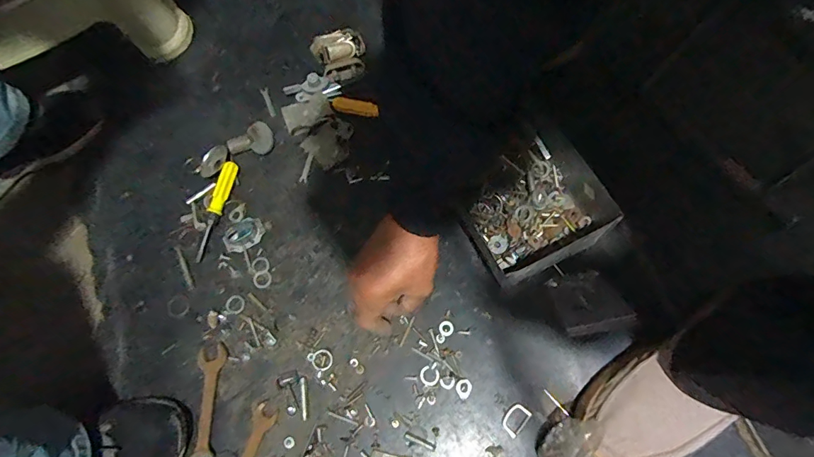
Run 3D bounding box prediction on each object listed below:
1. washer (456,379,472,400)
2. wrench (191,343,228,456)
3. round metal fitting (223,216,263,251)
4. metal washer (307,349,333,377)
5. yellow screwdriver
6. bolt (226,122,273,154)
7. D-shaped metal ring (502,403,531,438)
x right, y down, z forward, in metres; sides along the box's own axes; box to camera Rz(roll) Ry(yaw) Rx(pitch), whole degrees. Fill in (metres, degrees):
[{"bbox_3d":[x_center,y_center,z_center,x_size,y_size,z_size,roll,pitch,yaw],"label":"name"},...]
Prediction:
[{"bbox_3d":[0.061,0.171,0.473,0.016,0.004,0.019,30,74,14],"label":"washer"},{"bbox_3d":[-0.215,0.193,0.479,0.031,0.004,0.127,-6,69,2],"label":"wrench"},{"bbox_3d":[-0.202,0.007,0.548,0.048,0.006,0.036,-39,73,-15],"label":"round metal fitting"},{"bbox_3d":[-0.095,0.147,0.492,0.024,0.004,0.027,-34,71,-9],"label":"metal washer"},{"bbox_3d":[-0.241,-0.025,0.554,0.020,0.014,0.130,12,71,8],"label":"yellow screwdriver"},{"bbox_3d":[-0.208,-0.114,0.591,0.058,0.018,0.046,-28,70,-6],"label":"bolt"},{"bbox_3d":[0.114,0.200,0.464,0.023,0.004,0.032,38,76,16],"label":"D-shaped metal ring"}]

